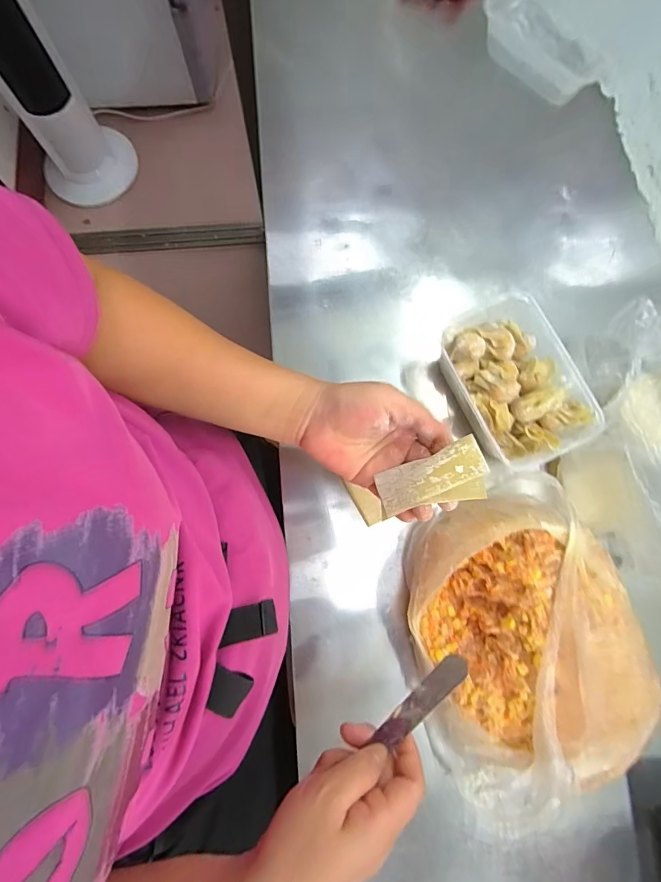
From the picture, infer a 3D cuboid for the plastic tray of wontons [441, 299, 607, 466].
[{"bbox_3d":[0.190,-0.059,0.421,0.119,0.040,0.154,-27,82,-6],"label":"plastic tray of wontons"}]

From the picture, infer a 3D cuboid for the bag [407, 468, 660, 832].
[{"bbox_3d":[0.162,0.175,0.371,0.193,0.084,0.260,-23,81,-5],"label":"bag"}]

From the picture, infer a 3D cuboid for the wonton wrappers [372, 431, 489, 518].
[{"bbox_3d":[0.072,0.029,0.302,0.076,0.013,0.040,-21,80,17],"label":"wonton wrappers"}]

